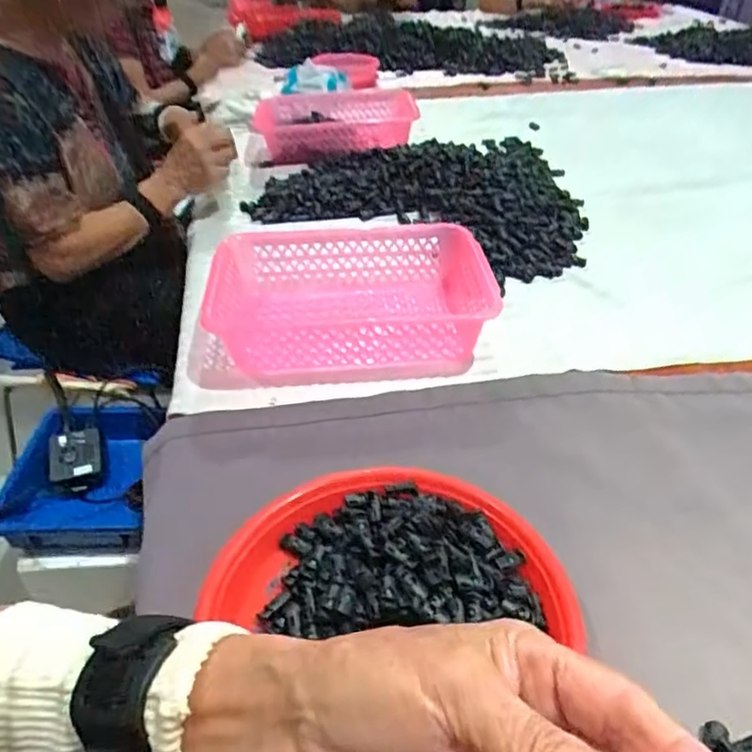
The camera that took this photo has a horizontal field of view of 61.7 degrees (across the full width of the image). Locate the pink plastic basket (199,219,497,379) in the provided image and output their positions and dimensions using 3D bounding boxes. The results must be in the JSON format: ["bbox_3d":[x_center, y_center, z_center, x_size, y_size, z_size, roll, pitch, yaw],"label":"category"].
[{"bbox_3d":[-0.027,-0.092,0.737,0.321,0.079,0.228,-3,39,0],"label":"pink plastic basket"}]

